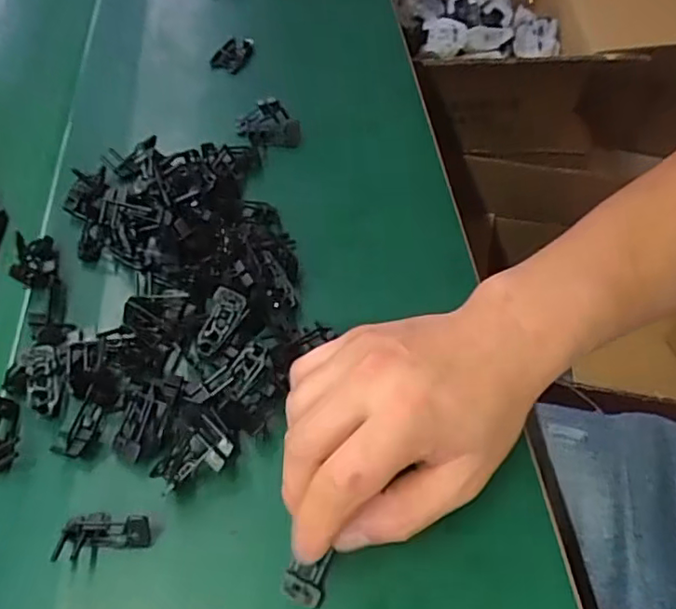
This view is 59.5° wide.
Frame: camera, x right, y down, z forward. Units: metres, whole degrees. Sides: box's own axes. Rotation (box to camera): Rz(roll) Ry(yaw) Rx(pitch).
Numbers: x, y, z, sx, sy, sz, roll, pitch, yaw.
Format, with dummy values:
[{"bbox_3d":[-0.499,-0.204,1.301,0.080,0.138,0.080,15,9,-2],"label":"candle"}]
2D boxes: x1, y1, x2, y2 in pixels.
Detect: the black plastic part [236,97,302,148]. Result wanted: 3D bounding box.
[{"bbox_3d":[-0.056,-0.147,0.476,0.052,0.024,0.031,-2,55,2],"label":"black plastic part"}]

